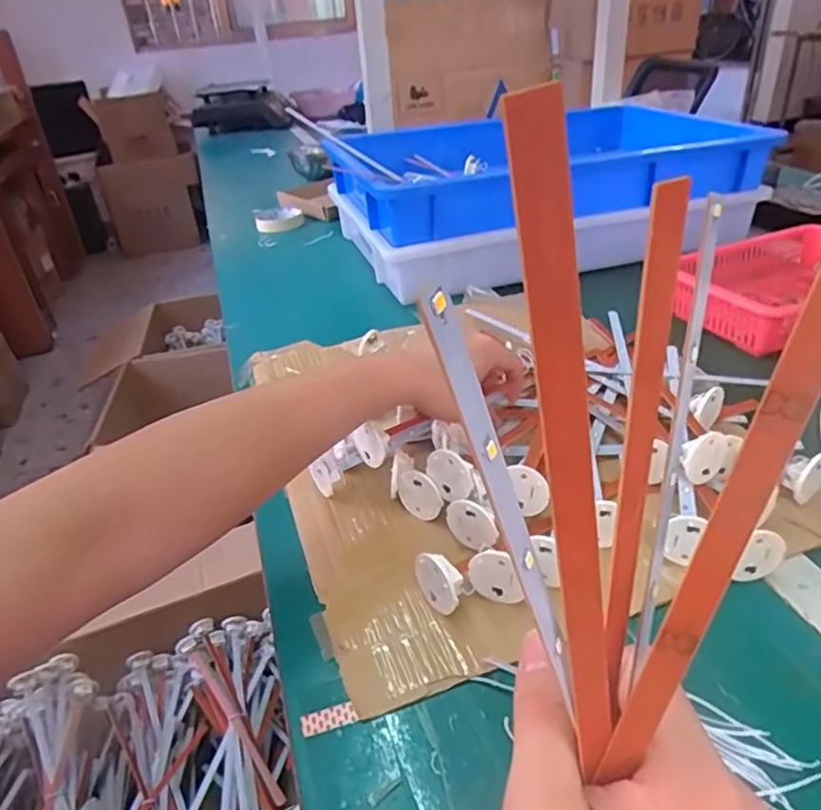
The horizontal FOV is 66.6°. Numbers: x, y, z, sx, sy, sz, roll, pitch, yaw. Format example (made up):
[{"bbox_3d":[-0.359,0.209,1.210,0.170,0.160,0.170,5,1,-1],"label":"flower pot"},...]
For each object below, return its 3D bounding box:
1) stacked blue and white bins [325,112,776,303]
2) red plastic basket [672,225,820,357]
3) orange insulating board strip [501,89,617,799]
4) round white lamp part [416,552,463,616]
[{"bbox_3d":[0.196,-0.332,0.949,0.577,0.135,0.361,-12,34,-11],"label":"stacked blue and white bins"},{"bbox_3d":[0.415,-0.130,0.697,0.237,0.063,0.175,-14,34,-13],"label":"red plastic basket"},{"bbox_3d":[0.036,0.026,0.135,0.010,0.171,0.004,-18,30,-7],"label":"orange insulating board strip"},{"bbox_3d":[0.021,0.114,0.392,0.018,0.038,0.035,-27,39,-30],"label":"round white lamp part"}]

